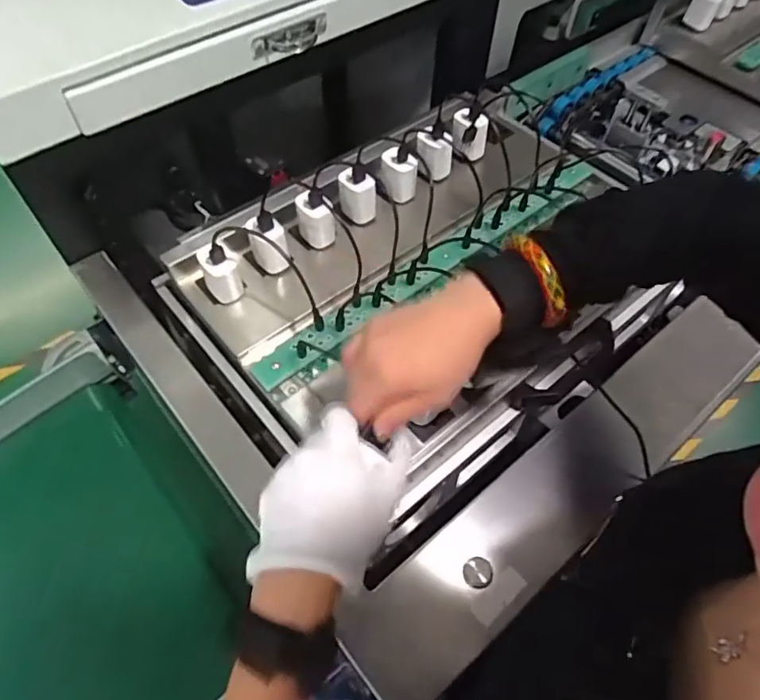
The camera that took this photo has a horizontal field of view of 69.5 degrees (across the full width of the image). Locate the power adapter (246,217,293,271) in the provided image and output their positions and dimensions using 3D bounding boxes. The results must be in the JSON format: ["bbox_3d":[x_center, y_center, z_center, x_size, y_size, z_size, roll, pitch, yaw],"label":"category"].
[{"bbox_3d":[-0.115,-0.108,0.570,0.040,0.057,0.037,-9,57,-8],"label":"power adapter"}]

